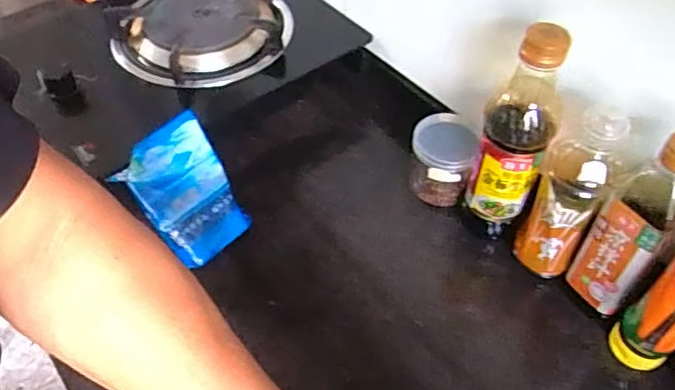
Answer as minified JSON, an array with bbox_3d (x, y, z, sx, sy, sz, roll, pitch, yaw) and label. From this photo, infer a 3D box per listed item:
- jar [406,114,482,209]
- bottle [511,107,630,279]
[{"bbox_3d":[0.130,-0.041,0.732,0.075,0.097,0.081,0,51,1],"label":"jar"},{"bbox_3d":[0.231,0.006,0.598,0.060,0.236,0.057,19,54,15],"label":"bottle"}]

